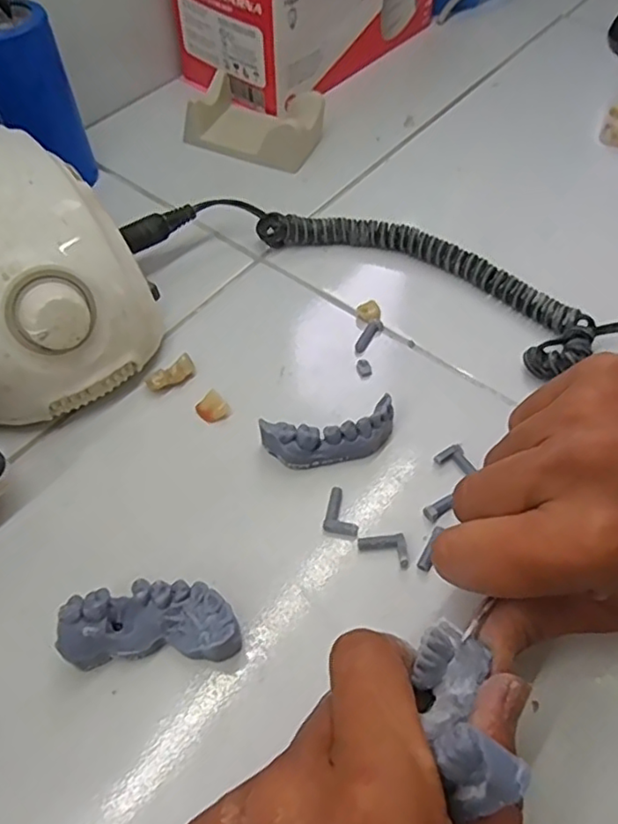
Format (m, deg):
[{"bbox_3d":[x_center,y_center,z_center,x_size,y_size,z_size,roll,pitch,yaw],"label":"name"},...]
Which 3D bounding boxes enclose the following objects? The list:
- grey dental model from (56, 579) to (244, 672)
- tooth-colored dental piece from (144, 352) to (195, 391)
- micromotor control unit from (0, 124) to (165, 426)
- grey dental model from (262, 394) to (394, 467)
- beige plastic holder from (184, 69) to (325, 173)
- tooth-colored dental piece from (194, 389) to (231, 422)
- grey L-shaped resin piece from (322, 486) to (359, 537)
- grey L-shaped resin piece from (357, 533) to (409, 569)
[{"bbox_3d":[-0.061,0.084,0.243,0.067,0.024,0.027,-3,57,-1],"label":"grey dental model"},{"bbox_3d":[-0.071,-0.019,0.320,0.027,0.008,0.010,-39,65,-22],"label":"tooth-colored dental piece"},{"bbox_3d":[-0.143,-0.070,0.310,0.104,0.083,0.136,-36,63,-21],"label":"micromotor control unit"},{"bbox_3d":[0.010,0.012,0.292,0.062,0.020,0.023,-10,57,-6],"label":"grey dental model"},{"bbox_3d":[-0.036,-0.203,0.429,0.087,0.031,0.055,26,60,16],"label":"beige plastic holder"},{"bbox_3d":[-0.049,-0.003,0.309,0.015,0.008,0.013,-28,61,-17],"label":"tooth-colored dental piece"},{"bbox_3d":[0.016,0.045,0.279,0.016,0.004,0.022,10,57,7],"label":"grey L-shaped resin piece"},{"bbox_3d":[0.033,0.061,0.268,0.020,0.004,0.015,-6,57,-4],"label":"grey L-shaped resin piece"}]

